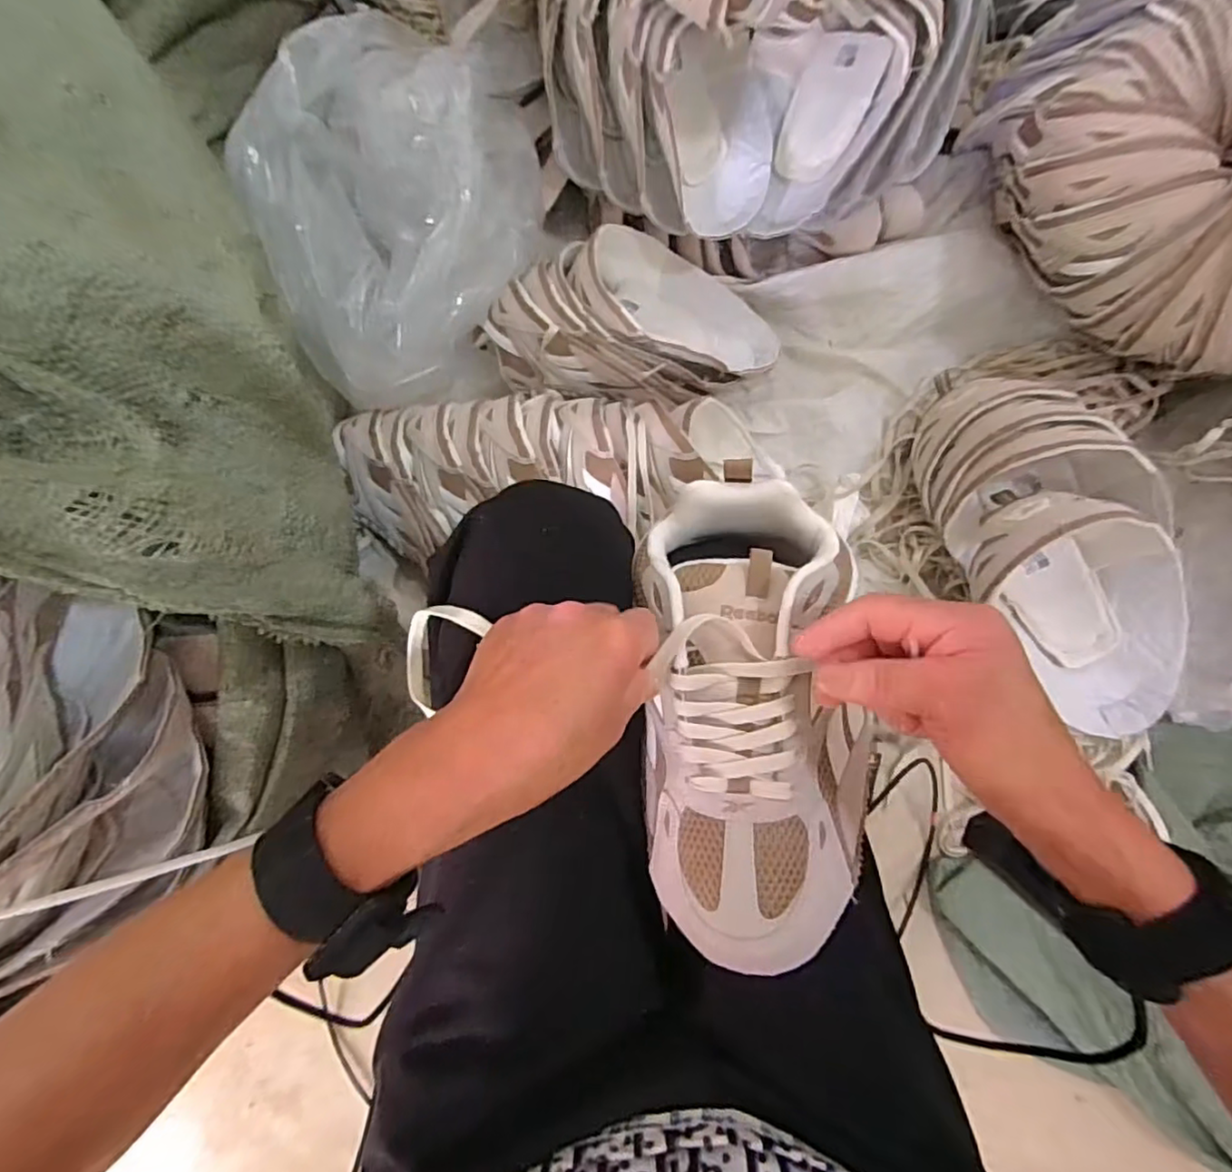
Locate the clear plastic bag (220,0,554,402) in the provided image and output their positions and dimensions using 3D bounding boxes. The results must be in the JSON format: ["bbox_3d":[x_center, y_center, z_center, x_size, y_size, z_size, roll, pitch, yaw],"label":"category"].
[{"bbox_3d":[-0.210,-0.380,0.633,0.230,0.228,0.389,13,83,7],"label":"clear plastic bag"}]

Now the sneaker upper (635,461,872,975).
[{"bbox_3d":[0.071,0.063,0.319,0.113,0.067,0.238,-2,80,4],"label":"sneaker upper"}]

